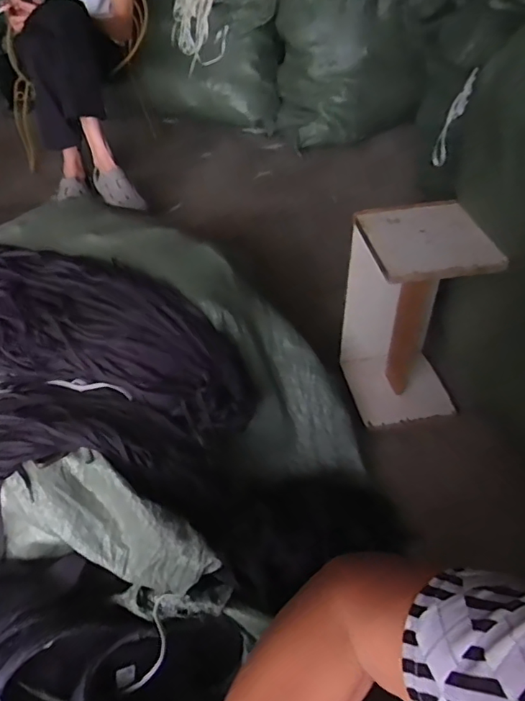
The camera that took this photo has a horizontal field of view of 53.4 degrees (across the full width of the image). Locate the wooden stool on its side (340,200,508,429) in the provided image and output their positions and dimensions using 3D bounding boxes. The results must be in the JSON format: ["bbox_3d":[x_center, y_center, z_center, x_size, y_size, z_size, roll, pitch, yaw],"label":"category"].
[{"bbox_3d":[0.302,-0.049,1.083,0.211,0.448,0.230,0,44,0],"label":"wooden stool on its side"}]

